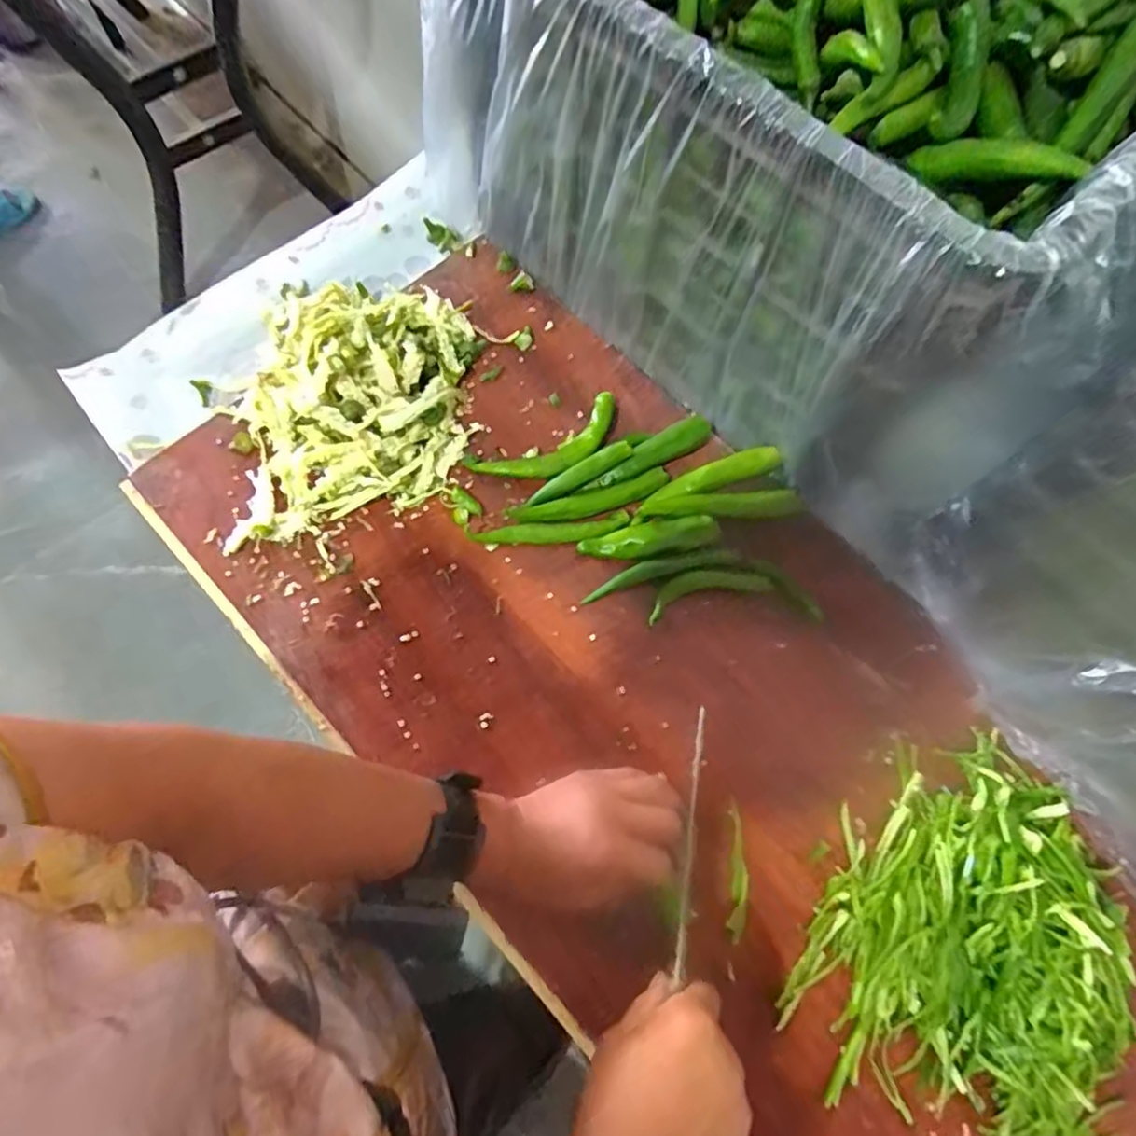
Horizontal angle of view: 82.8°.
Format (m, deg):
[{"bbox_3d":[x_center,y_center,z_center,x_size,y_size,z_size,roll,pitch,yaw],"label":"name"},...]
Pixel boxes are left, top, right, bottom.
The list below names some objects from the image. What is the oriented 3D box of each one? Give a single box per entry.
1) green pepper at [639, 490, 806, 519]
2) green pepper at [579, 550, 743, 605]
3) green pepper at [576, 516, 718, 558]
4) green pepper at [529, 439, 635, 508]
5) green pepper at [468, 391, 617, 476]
[{"bbox_3d":[0.127,-0.050,0.530,0.133,0.011,0.021,-4,70,-4],"label":"green pepper"},{"bbox_3d":[0.073,0.002,0.509,0.124,0.014,0.019,-13,71,-7],"label":"green pepper"},{"bbox_3d":[0.064,-0.023,0.514,0.108,0.018,0.027,-8,70,-5],"label":"green pepper"},{"bbox_3d":[0.010,-0.075,0.516,0.089,0.018,0.017,-29,74,-12],"label":"green pepper"},{"bbox_3d":[-0.013,-0.100,0.542,0.134,0.020,0.048,-28,73,-12],"label":"green pepper"}]

